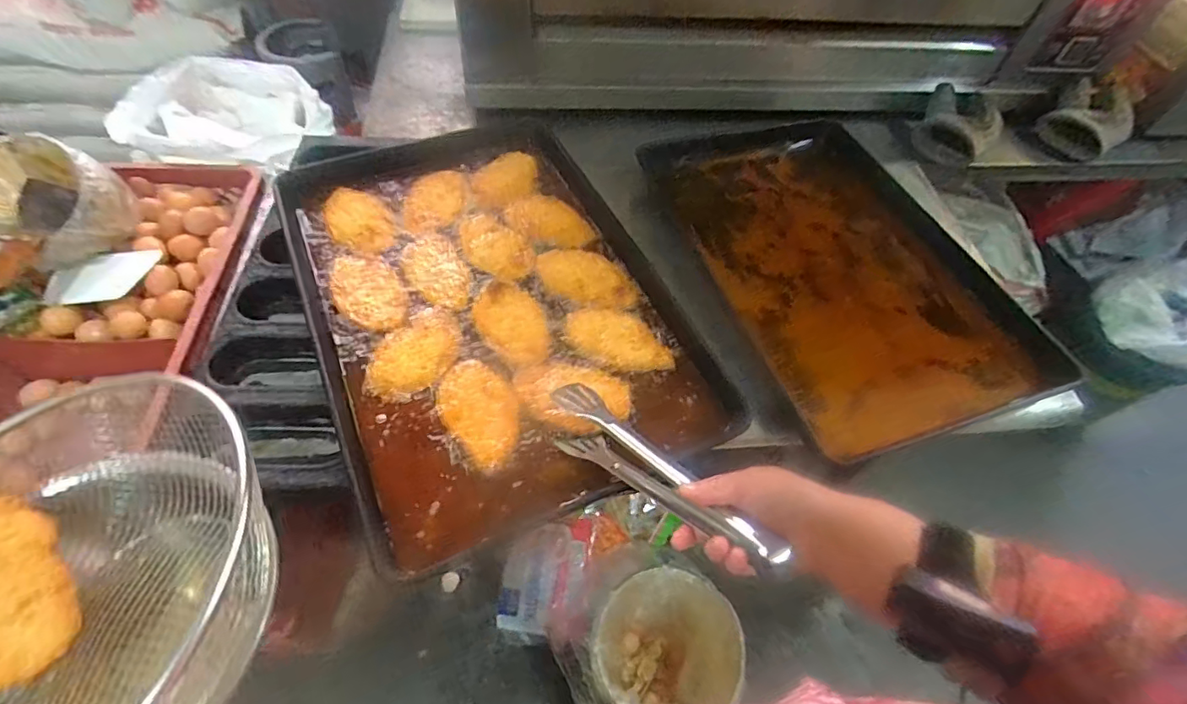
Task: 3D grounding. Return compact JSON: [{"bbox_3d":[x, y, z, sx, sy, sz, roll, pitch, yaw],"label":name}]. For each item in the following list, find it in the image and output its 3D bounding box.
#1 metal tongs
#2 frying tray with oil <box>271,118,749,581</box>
[{"bbox_3d":[0.046,0.106,0.489,0.045,0.063,0.275,-31,32,-23],"label":"metal tongs"},{"bbox_3d":[-0.138,-0.096,0.686,0.409,0.053,0.633,-21,59,-18],"label":"frying tray with oil"}]

